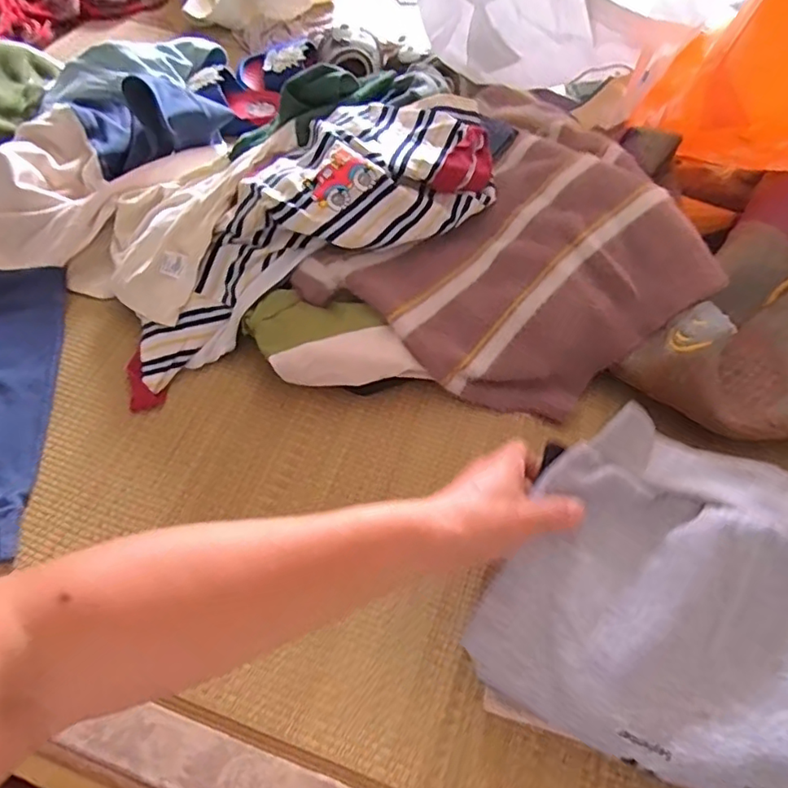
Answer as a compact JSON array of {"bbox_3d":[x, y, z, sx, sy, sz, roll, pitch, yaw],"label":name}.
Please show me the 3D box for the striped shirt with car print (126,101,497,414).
[{"bbox_3d":[-0.098,-0.160,0.546,0.414,0.089,0.154,-36,65,-1],"label":"striped shirt with car print"}]

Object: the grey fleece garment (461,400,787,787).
[{"bbox_3d":[0.245,0.144,0.366,0.344,0.069,0.214,17,61,9],"label":"grey fleece garment"}]

